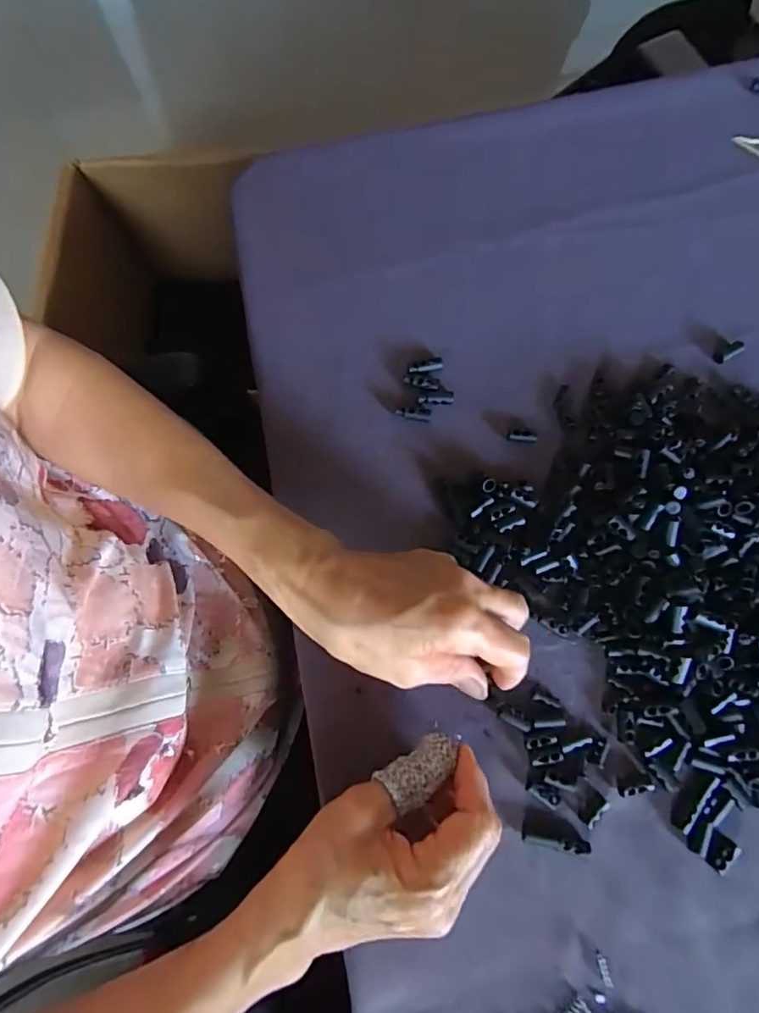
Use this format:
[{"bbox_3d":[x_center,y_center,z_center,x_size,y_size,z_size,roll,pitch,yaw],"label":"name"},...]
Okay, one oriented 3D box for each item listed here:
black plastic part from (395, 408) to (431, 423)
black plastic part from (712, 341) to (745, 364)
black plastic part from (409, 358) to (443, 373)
[{"bbox_3d":[0.023,-0.063,0.370,0.024,0.004,0.009,8,75,4],"label":"black plastic part"},{"bbox_3d":[0.236,-0.104,0.370,0.022,0.004,0.008,-29,76,-6],"label":"black plastic part"},{"bbox_3d":[0.032,-0.096,0.379,0.024,0.004,0.009,-13,75,-1],"label":"black plastic part"}]

